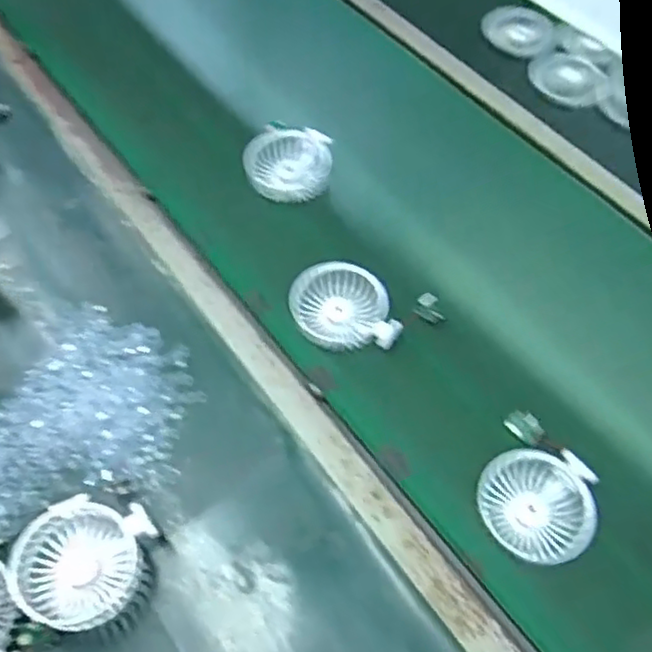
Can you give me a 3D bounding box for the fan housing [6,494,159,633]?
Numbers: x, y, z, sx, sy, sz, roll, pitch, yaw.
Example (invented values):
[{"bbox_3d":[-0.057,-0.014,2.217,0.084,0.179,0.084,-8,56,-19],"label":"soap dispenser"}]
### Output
[{"bbox_3d":[-0.192,0.188,0.533,0.088,0.047,0.096,0,59,0],"label":"fan housing"}]

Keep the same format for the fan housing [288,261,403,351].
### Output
[{"bbox_3d":[0.016,-0.017,0.673,0.097,0.029,0.093,-11,59,-6],"label":"fan housing"}]

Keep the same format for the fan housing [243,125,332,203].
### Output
[{"bbox_3d":[-0.042,-0.187,0.775,0.091,0.039,0.091,0,59,0],"label":"fan housing"}]

